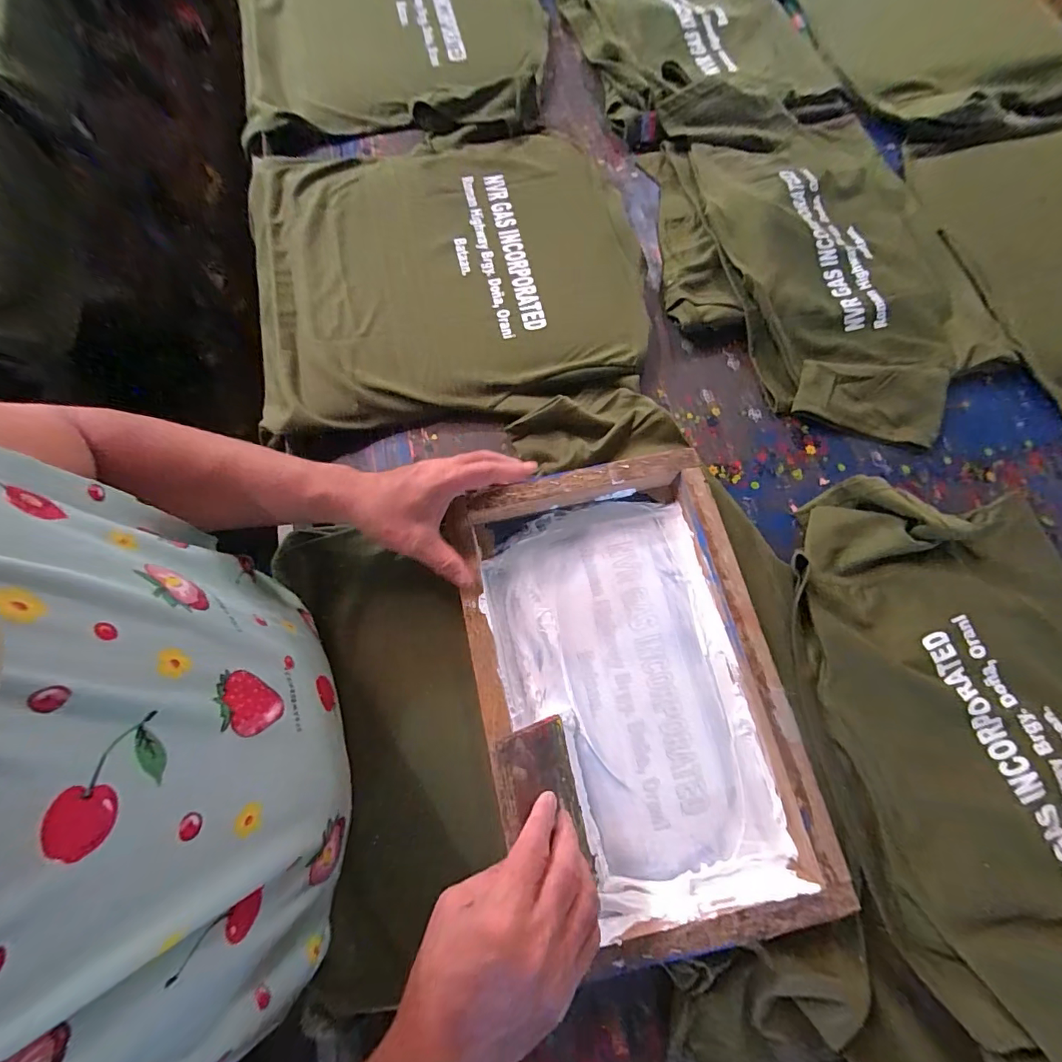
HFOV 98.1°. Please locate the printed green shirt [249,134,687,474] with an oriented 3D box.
[{"bbox_3d":[-0.110,-0.322,0.606,0.514,0.033,0.507,-3,72,-3],"label":"printed green shirt"}]

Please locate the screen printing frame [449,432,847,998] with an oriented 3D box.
[{"bbox_3d":[0.090,0.145,0.446,0.268,0.055,0.422,-12,72,-6],"label":"screen printing frame"}]

